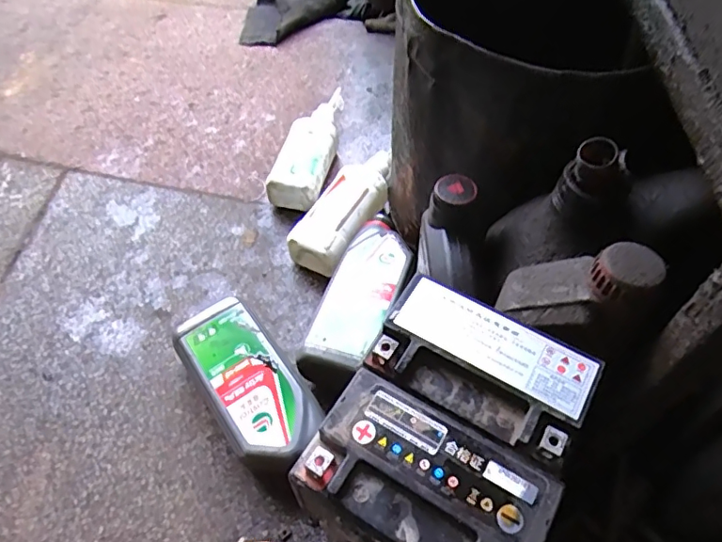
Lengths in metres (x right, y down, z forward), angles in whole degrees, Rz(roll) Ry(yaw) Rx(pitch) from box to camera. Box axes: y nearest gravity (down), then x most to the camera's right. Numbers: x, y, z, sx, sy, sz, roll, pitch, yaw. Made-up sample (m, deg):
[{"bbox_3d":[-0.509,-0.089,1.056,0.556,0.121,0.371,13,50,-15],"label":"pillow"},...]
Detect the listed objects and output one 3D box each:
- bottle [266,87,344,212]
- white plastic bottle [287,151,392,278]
[{"bbox_3d":[-0.065,-0.204,0.821,0.077,0.062,0.286,11,55,10],"label":"bottle"},{"bbox_3d":[-0.013,-0.085,0.736,0.079,0.059,0.224,22,57,16],"label":"white plastic bottle"}]

